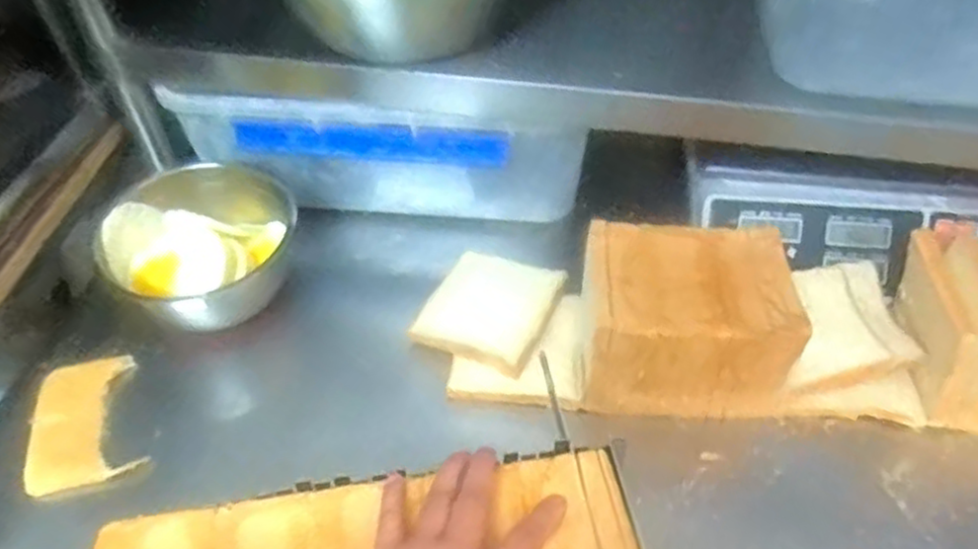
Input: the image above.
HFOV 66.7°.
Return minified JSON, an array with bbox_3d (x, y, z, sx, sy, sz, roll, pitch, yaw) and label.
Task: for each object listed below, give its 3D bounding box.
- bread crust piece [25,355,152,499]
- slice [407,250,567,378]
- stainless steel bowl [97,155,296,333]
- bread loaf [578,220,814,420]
[{"bbox_3d":[-0.339,0.124,0.620,0.084,0.020,0.119,-20,51,-15],"label":"bread crust piece"},{"bbox_3d":[-0.001,0.030,0.668,0.106,0.020,0.110,19,52,17],"label":"slice"},{"bbox_3d":[-0.258,-0.025,0.676,0.158,0.069,0.158,-1,49,1],"label":"stainless steel bowl"},{"bbox_3d":[0.159,0.038,0.619,0.168,0.106,0.124,0,49,2],"label":"bread loaf"}]

